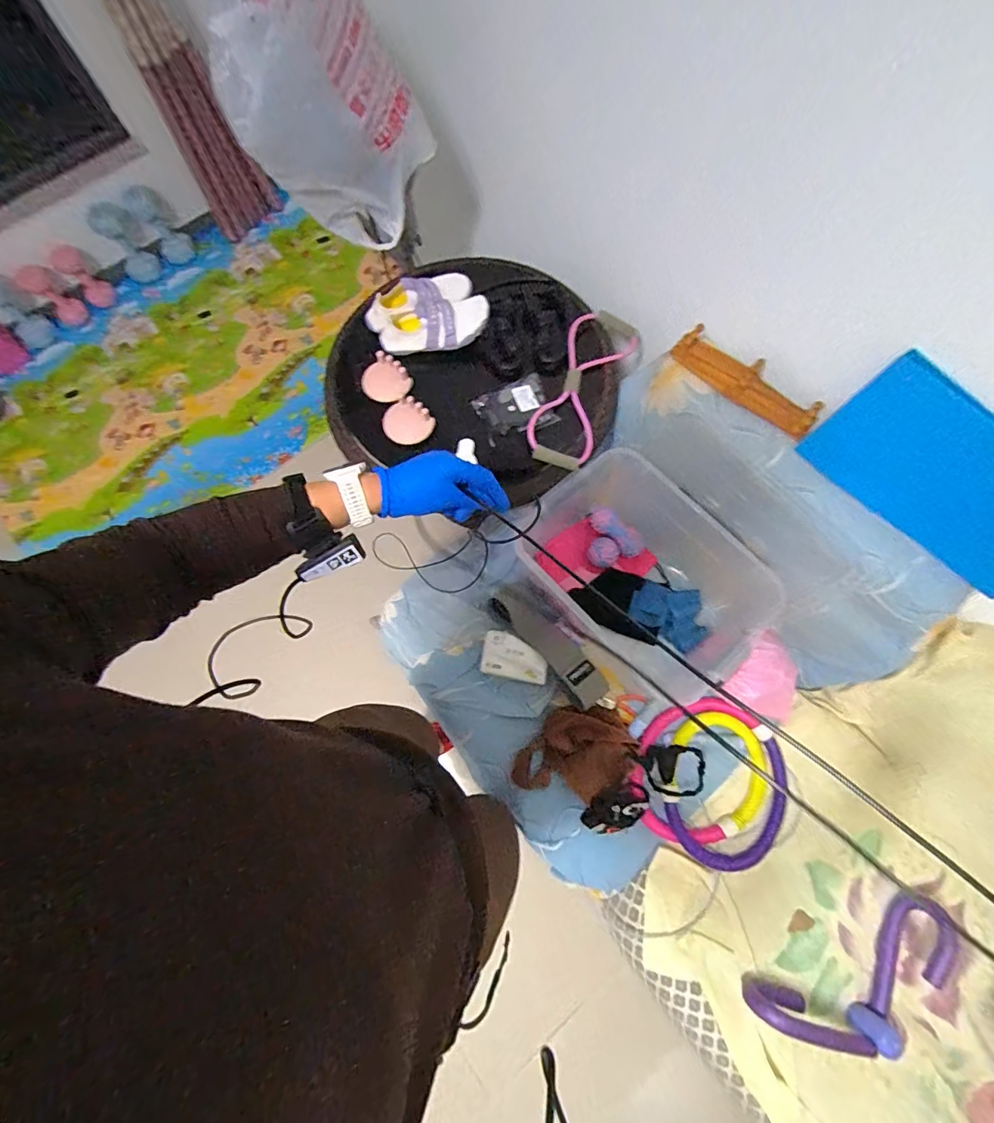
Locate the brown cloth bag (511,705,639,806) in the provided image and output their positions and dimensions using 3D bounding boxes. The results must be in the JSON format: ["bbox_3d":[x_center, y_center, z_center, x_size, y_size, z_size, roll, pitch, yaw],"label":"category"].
[{"bbox_3d":[0.159,0.410,0.978,0.255,0.049,0.182,-33,75,-9],"label":"brown cloth bag"}]

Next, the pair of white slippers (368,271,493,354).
[{"bbox_3d":[-0.153,-0.545,1.021,0.247,0.062,0.187,-22,73,-5],"label":"pair of white slippers"}]

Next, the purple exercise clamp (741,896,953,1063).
[{"bbox_3d":[0.681,0.805,0.861,0.400,0.080,0.173,-21,73,-5],"label":"purple exercise clamp"}]

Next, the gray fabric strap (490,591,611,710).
[{"bbox_3d":[0.115,0.189,1.050,0.087,0.065,0.318,-42,76,-11],"label":"gray fabric strap"}]

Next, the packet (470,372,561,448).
[{"bbox_3d":[0.038,-0.325,0.988,0.157,0.025,0.125,-24,73,-6],"label":"packet"}]

